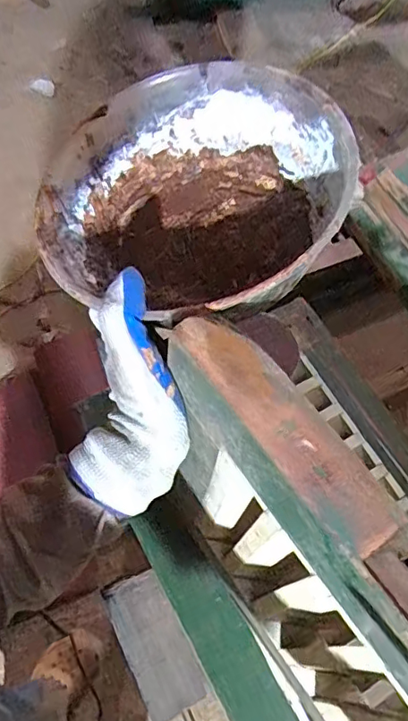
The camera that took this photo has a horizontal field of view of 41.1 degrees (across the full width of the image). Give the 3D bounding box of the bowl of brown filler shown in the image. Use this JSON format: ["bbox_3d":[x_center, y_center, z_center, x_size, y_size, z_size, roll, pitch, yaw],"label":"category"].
[{"bbox_3d":[-0.007,-0.109,0.388,0.198,0.092,0.204,-1,63,2],"label":"bowl of brown filler"}]

